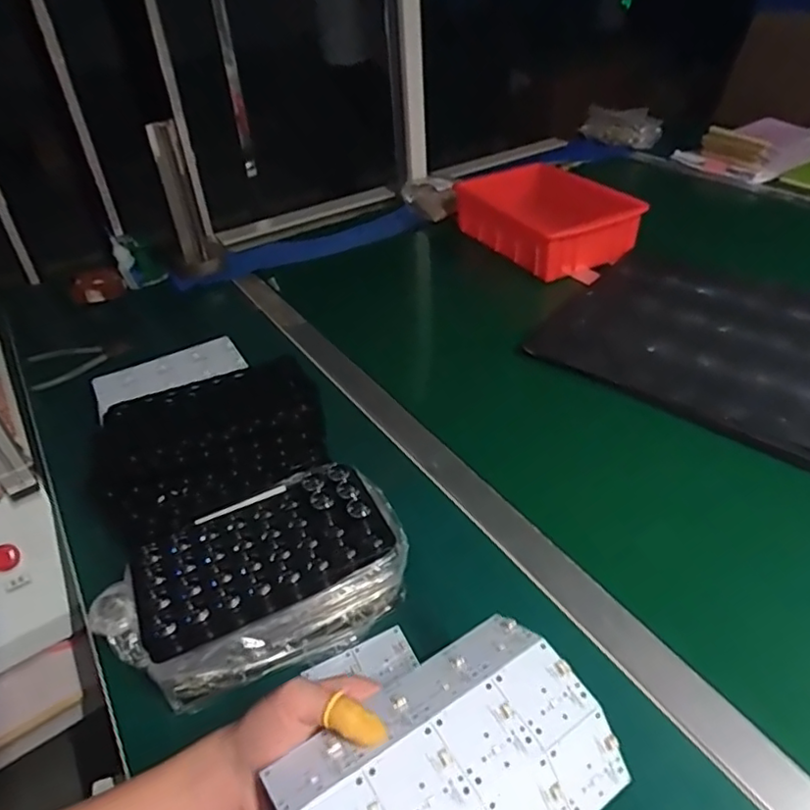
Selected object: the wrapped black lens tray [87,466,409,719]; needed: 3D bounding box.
[{"bbox_3d":[-0.117,0.150,0.509,0.239,0.097,0.126,-24,41,-22],"label":"wrapped black lens tray"}]

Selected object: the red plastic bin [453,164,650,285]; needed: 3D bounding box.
[{"bbox_3d":[0.242,-0.330,1.080,0.228,0.086,0.290,-17,39,-14],"label":"red plastic bin"}]

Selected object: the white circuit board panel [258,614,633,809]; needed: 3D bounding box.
[{"bbox_3d":[0.027,0.201,0.335,0.174,0.049,0.121,-27,42,-24],"label":"white circuit board panel"}]

